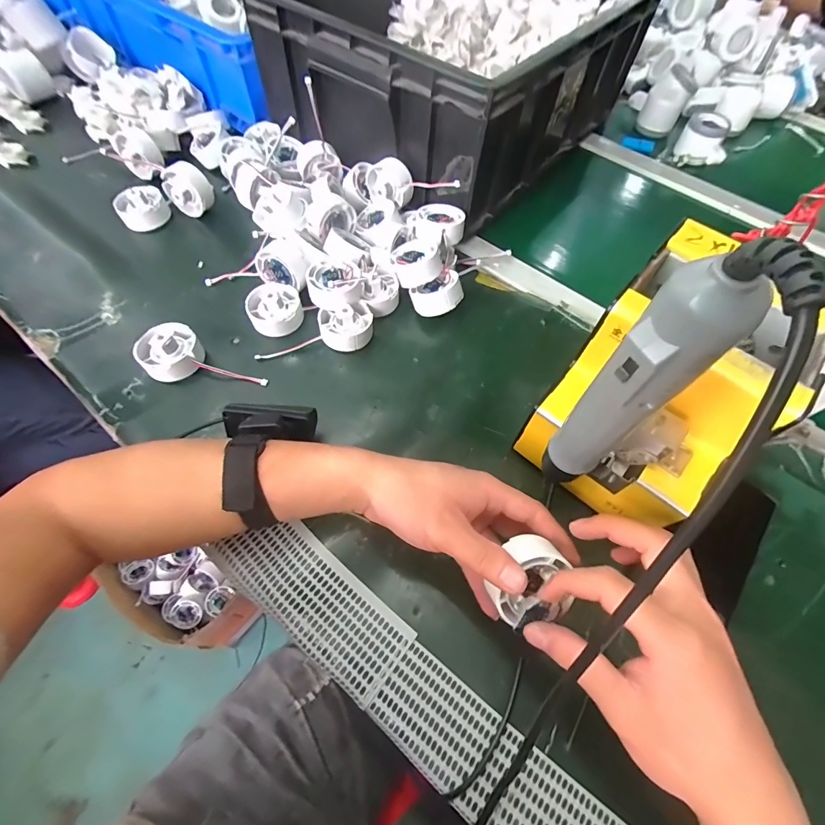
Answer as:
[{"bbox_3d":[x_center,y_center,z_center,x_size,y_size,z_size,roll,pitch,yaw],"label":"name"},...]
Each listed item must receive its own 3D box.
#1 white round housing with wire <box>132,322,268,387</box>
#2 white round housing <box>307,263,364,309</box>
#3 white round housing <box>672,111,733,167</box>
[{"bbox_3d":[-0.209,-0.043,0.391,0.116,0.035,0.057,29,64,13],"label":"white round housing with wire"},{"bbox_3d":[-0.082,-0.133,0.422,0.052,0.028,0.047,21,62,9],"label":"white round housing"},{"bbox_3d":[0.449,-0.423,0.628,0.064,0.042,0.074,13,61,5],"label":"white round housing"}]

